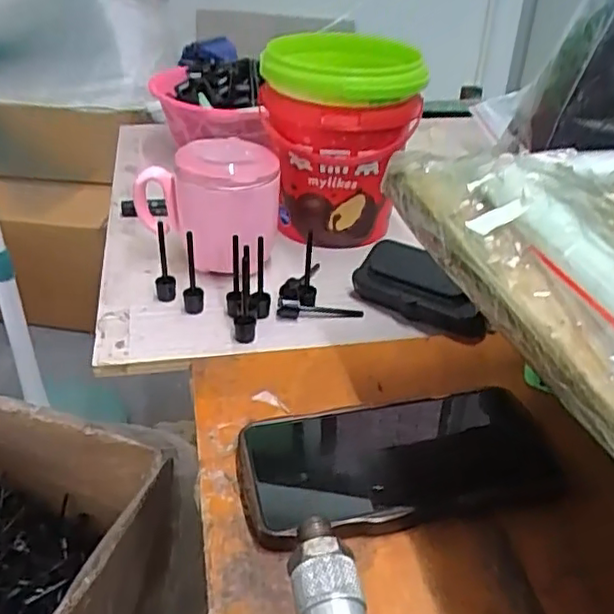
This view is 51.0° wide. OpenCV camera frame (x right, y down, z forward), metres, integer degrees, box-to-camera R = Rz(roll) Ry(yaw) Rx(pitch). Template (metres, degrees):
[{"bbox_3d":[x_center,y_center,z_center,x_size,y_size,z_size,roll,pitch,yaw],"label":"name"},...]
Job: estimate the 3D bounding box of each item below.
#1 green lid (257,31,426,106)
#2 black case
[{"bbox_3d":[0.030,-0.199,0.531,0.130,0.027,0.133,2,34,-1],"label":"green lid"},{"bbox_3d":[0.080,-0.015,0.467,0.021,0.045,0.103,-25,42,-35],"label":"black case"}]

